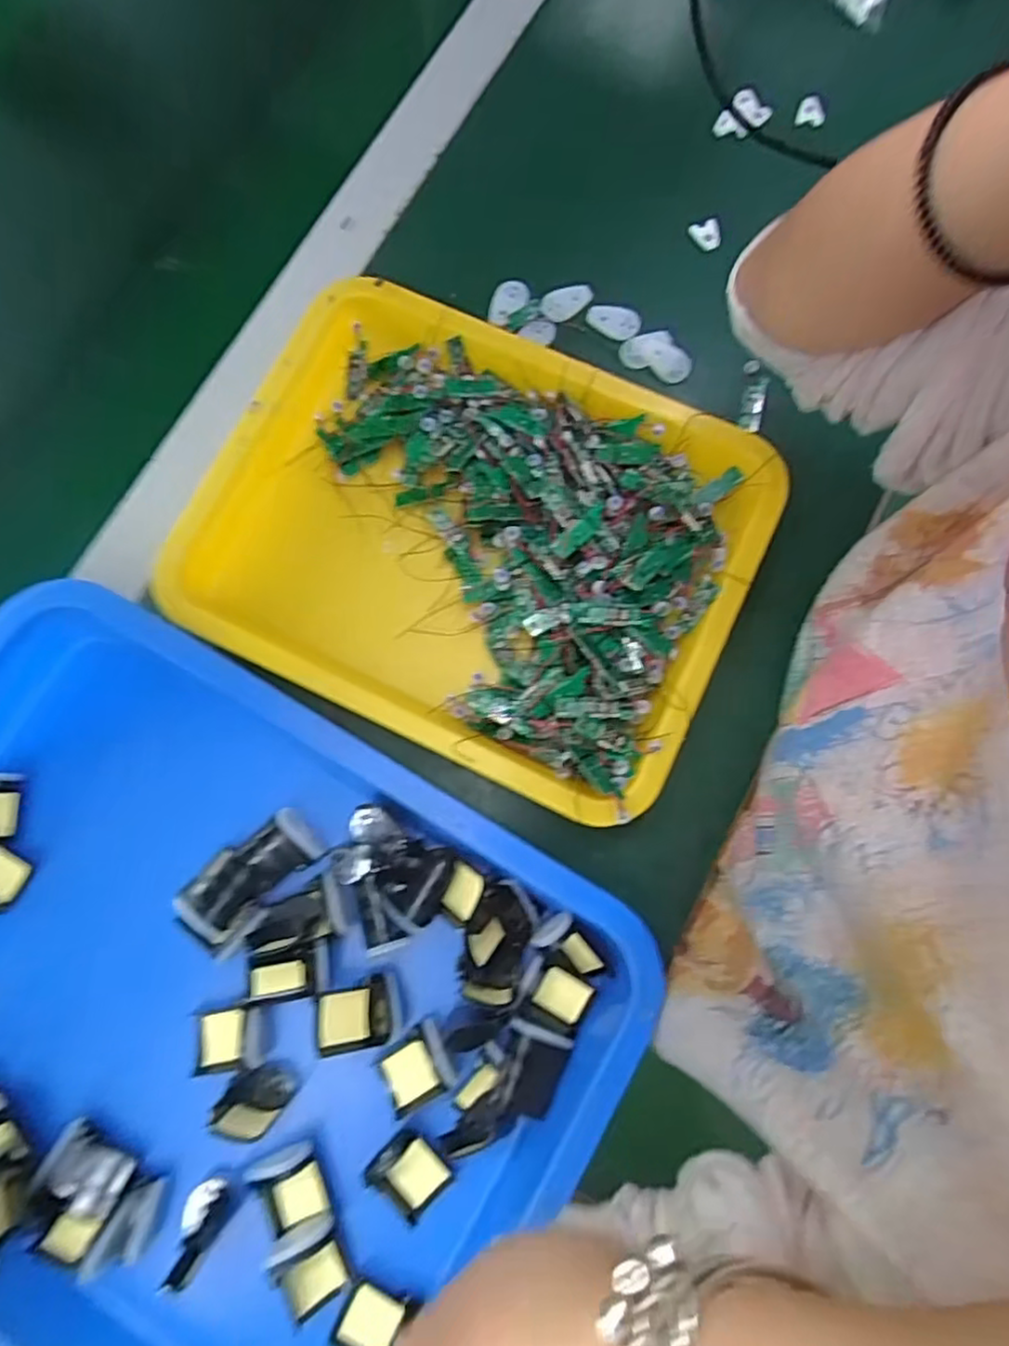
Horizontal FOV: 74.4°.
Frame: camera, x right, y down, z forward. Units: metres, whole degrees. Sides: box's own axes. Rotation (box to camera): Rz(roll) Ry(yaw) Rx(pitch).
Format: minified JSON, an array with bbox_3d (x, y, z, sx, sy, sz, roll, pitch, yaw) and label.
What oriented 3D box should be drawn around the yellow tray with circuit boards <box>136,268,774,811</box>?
[{"bbox_3d":[-0.021,-0.086,0.415,0.323,0.038,0.258,25,79,5],"label":"yellow tray with circuit boards"}]

